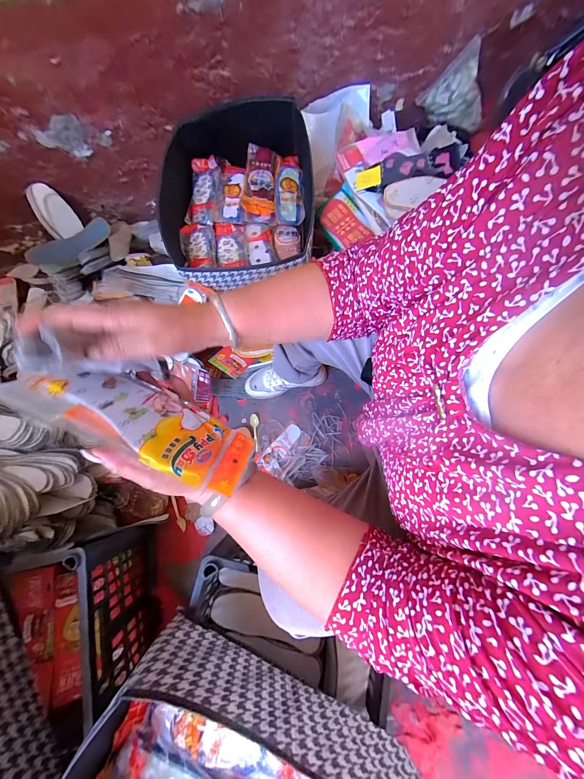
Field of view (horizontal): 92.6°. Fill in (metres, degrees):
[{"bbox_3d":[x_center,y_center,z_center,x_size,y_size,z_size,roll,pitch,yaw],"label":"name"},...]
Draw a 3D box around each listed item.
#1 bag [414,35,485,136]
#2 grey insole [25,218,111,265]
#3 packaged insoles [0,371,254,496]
[{"bbox_3d":[0.585,-1.023,1.015,0.205,0.258,0.059,-26,60,22],"label":"bag"},{"bbox_3d":[-0.667,-0.438,0.840,0.243,0.040,0.085,-25,77,-8],"label":"grey insole"},{"bbox_3d":[-0.144,0.031,0.273,0.214,0.010,0.082,25,34,-3],"label":"packaged insoles"}]

